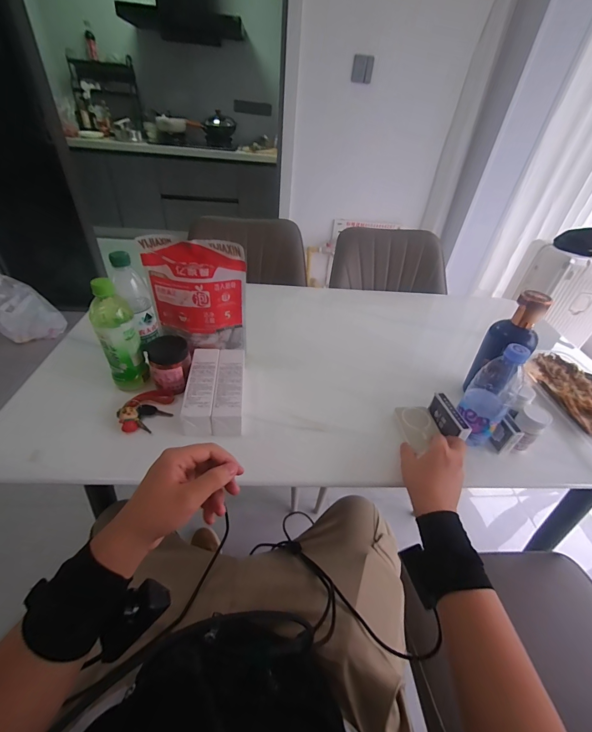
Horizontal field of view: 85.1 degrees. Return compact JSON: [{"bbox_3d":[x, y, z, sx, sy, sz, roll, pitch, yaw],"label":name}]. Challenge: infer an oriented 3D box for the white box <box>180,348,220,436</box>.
[{"bbox_3d":[-0.174,0.044,0.605,0.050,0.046,0.193,0,40,-7],"label":"white box"}]

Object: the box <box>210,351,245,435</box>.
[{"bbox_3d":[-0.124,0.039,0.615,0.051,0.051,0.187,1,40,-6],"label":"box"}]

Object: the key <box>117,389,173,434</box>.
[{"bbox_3d":[-0.268,0.077,0.583,0.078,0.033,0.087,-1,40,-8],"label":"key"}]

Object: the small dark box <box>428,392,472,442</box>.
[{"bbox_3d":[0.277,0.096,0.586,0.021,0.046,0.095,-7,41,-15],"label":"small dark box"}]

